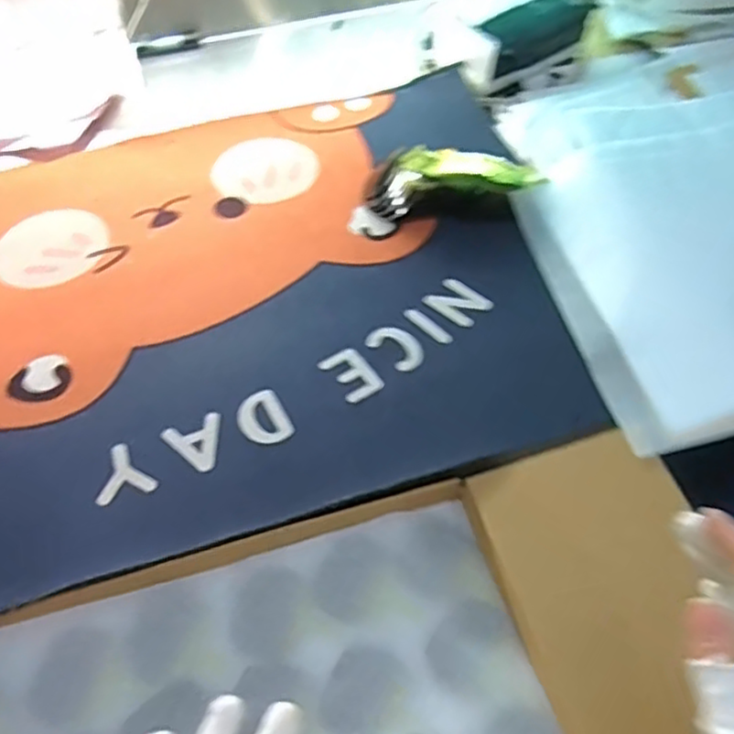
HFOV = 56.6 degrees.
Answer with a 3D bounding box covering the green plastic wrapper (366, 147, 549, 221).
[{"bbox_3d":[0.078,-0.173,0.610,0.155,0.043,0.056,-10,57,-6],"label":"green plastic wrapper"}]

